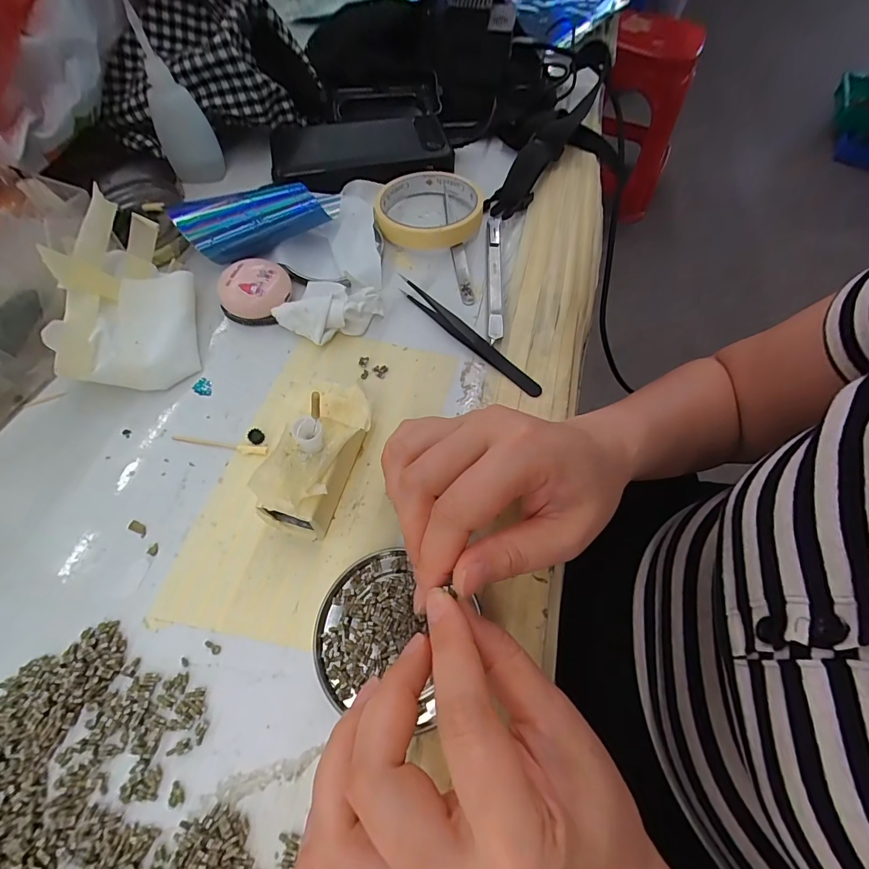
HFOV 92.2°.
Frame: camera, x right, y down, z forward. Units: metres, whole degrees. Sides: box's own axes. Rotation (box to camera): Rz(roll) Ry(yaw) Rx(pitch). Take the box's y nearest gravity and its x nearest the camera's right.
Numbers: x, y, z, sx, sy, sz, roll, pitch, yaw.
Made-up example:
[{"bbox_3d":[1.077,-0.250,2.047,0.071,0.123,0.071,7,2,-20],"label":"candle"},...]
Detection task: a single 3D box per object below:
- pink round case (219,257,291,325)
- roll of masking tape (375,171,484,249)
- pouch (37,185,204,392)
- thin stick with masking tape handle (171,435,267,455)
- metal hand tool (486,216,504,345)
[{"bbox_3d":[-0.126,-0.102,0.296,0.044,0.024,0.043,1,62,-3],"label":"pink round case"},{"bbox_3d":[-0.004,-0.188,0.346,0.085,0.021,0.085,1,62,-3],"label":"roll of masking tape"},{"bbox_3d":[-0.196,-0.085,0.264,0.067,0.062,0.109,-10,63,-9],"label":"pouch"},{"bbox_3d":[-0.130,0.006,0.252,0.059,0.004,0.007,8,62,1],"label":"thin stick with masking tape handle"},{"bbox_3d":[0.047,-0.122,0.321,0.012,0.005,0.132,4,62,-1],"label":"metal hand tool"}]

